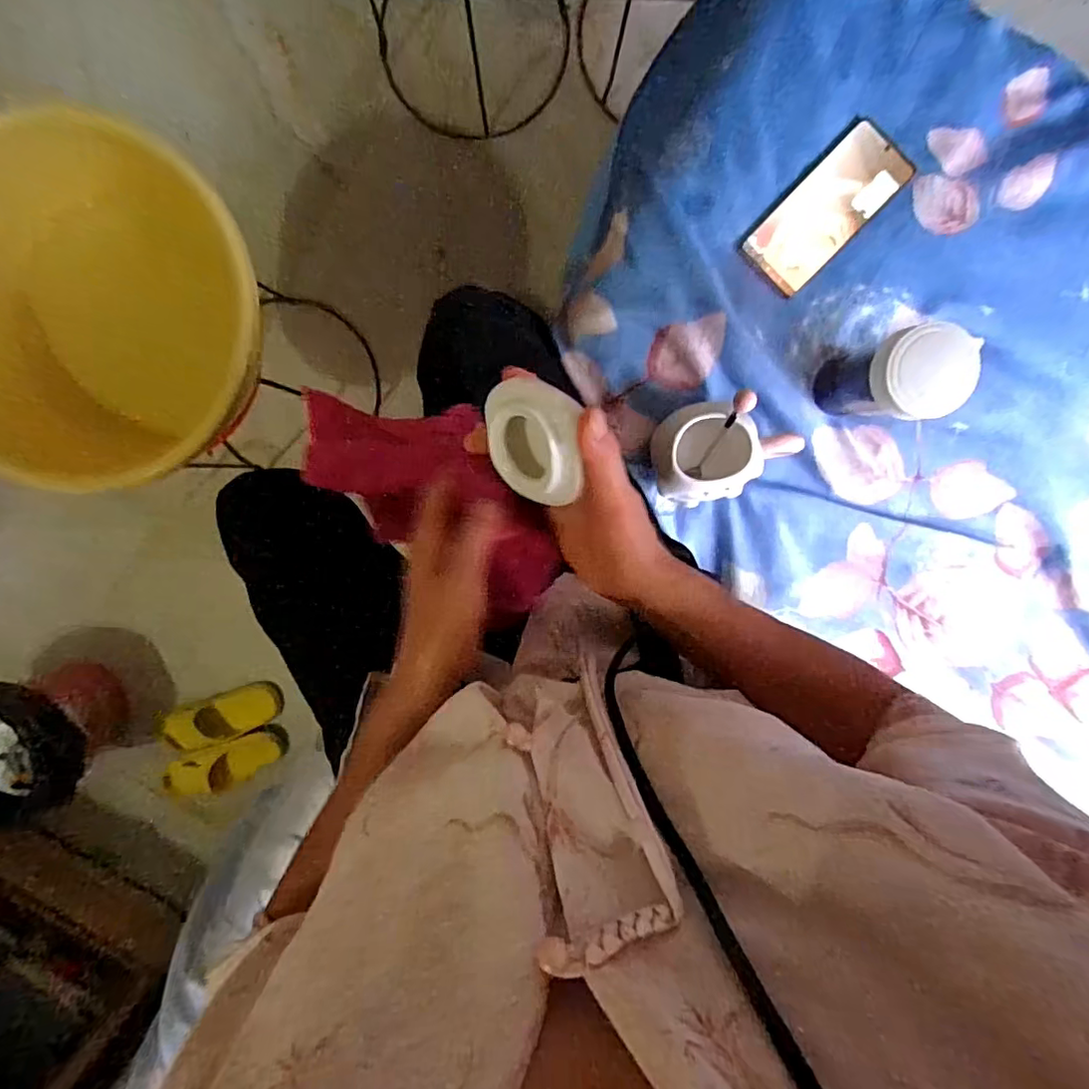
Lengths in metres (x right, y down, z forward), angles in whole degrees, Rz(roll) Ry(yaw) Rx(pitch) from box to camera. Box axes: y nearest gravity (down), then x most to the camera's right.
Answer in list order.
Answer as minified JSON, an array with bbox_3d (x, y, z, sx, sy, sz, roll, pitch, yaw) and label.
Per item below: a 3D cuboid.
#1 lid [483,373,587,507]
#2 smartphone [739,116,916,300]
[{"bbox_3d":[0.000,-0.063,0.356,0.065,0.035,0.070,7,115,35],"label":"lid"},{"bbox_3d":[0.267,-0.320,0.554,0.077,0.012,0.156,43,97,-5],"label":"smartphone"}]

